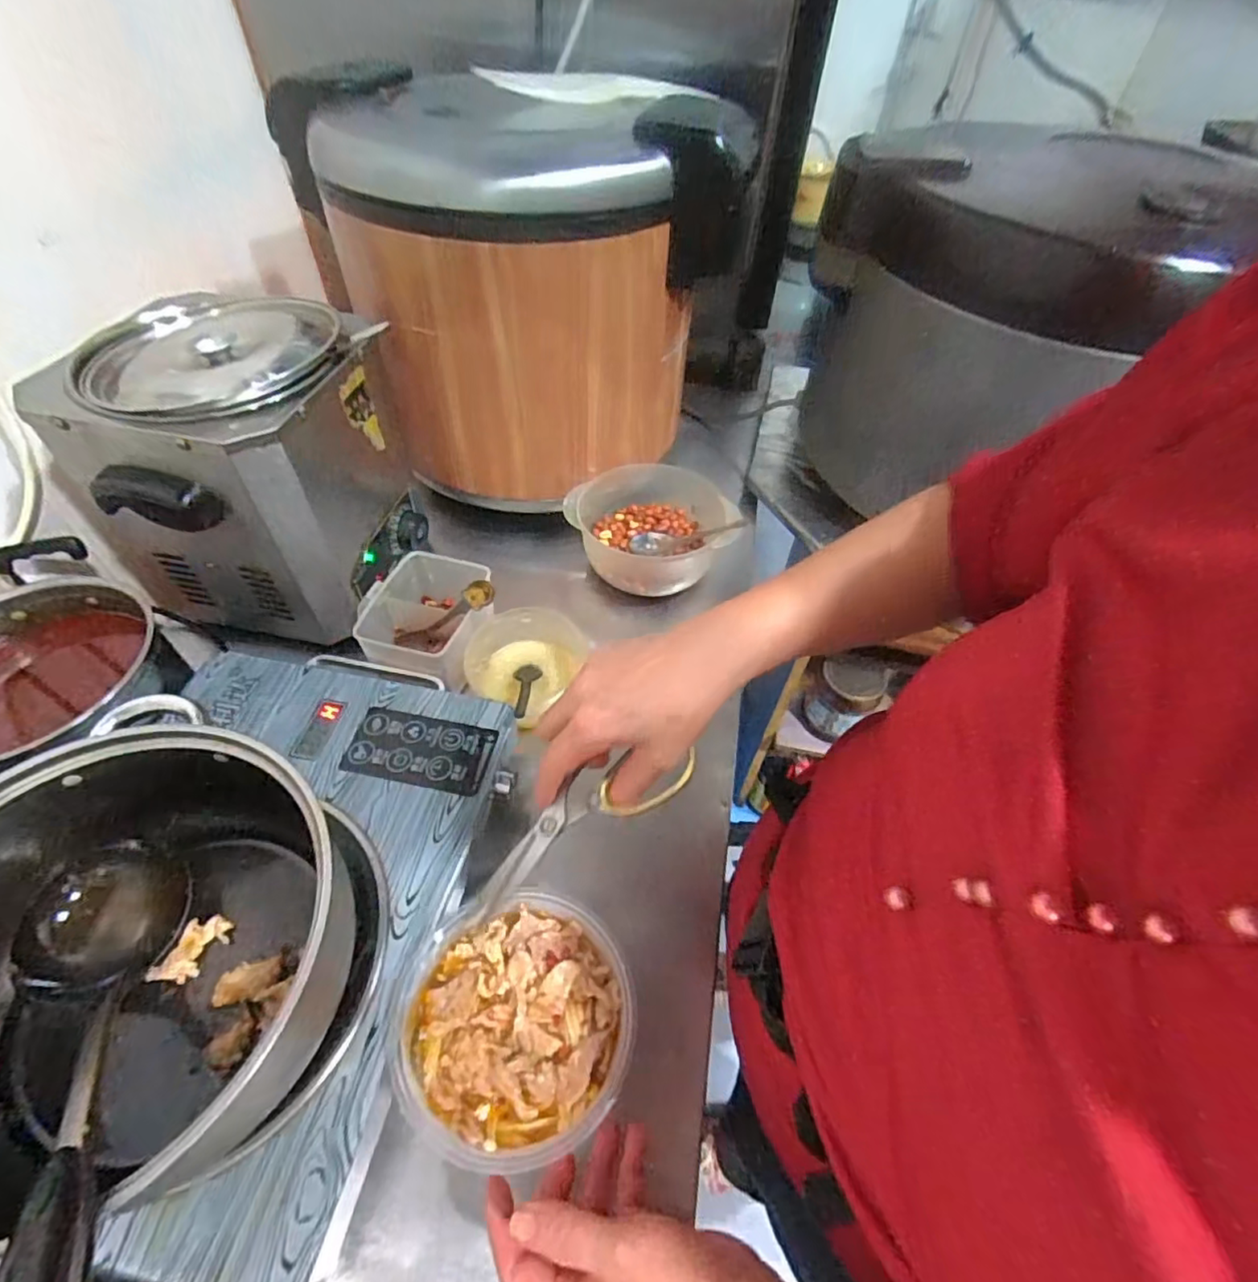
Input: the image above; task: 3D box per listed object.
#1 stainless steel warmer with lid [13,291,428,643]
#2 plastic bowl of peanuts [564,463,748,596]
[{"bbox_3d":[-0.337,-0.154,0.571,0.204,0.238,0.230,19,53,11],"label":"stainless steel warmer with lid"},{"bbox_3d":[0.026,-0.124,0.678,0.164,0.064,0.155,2,51,-2],"label":"plastic bowl of peanuts"}]

